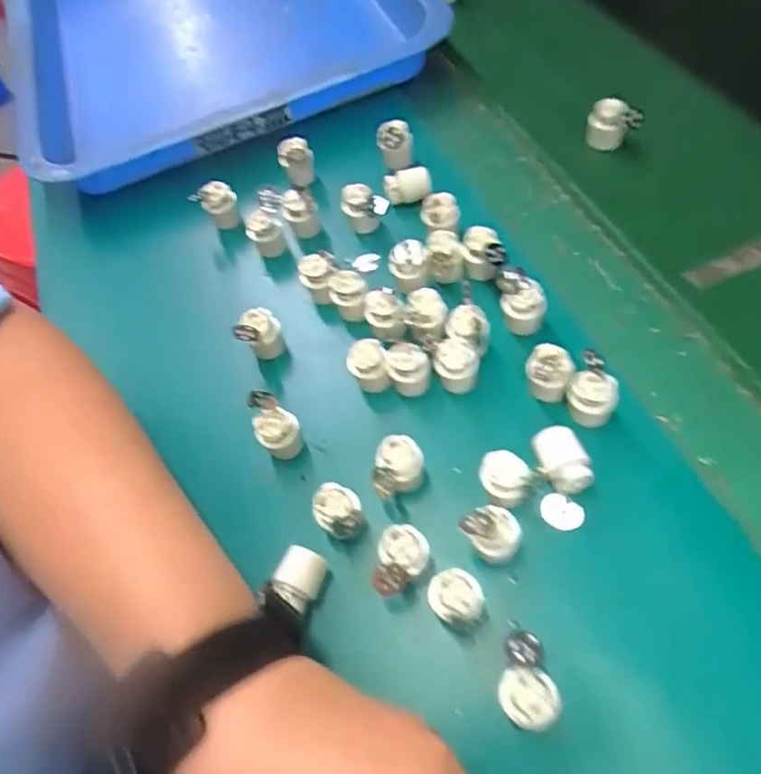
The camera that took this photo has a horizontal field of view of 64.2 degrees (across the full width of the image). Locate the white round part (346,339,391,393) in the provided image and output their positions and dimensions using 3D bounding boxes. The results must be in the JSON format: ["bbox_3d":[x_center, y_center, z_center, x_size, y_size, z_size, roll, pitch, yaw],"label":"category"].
[{"bbox_3d":[-0.007,-0.012,0.332,0.021,0.022,0.020,-10,56,3],"label":"white round part"}]

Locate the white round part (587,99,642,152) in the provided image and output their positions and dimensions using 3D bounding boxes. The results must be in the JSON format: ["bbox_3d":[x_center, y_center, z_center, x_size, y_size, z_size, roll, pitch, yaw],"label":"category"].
[{"bbox_3d":[0.160,-0.180,0.419,0.032,0.034,0.022,12,60,17],"label":"white round part"}]

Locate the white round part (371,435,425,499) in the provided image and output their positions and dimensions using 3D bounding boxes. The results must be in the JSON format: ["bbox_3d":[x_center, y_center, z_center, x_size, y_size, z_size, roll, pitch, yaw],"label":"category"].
[{"bbox_3d":[0.009,0.039,0.296,0.023,0.019,0.025,-1,57,9],"label":"white round part"}]

